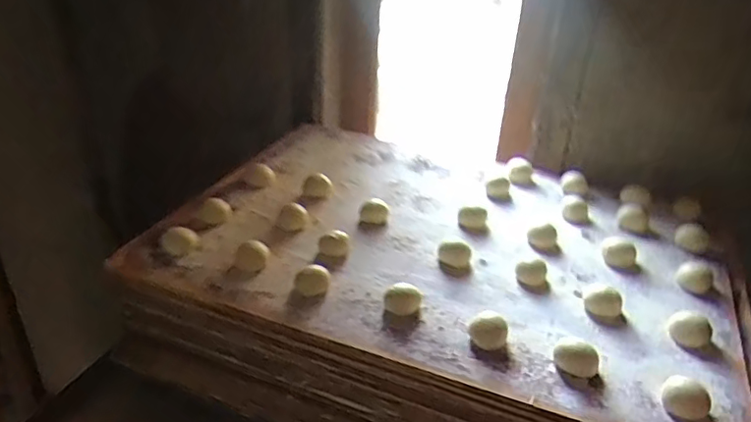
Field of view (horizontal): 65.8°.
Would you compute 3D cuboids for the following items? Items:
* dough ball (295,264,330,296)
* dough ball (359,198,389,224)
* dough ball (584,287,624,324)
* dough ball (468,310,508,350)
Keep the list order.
[{"bbox_3d":[-0.059,0.064,0.548,0.032,0.016,0.026,-1,32,-5],"label":"dough ball"},{"bbox_3d":[-0.002,-0.001,0.675,0.033,0.022,0.027,2,32,-1],"label":"dough ball"},{"bbox_3d":[0.215,0.087,0.544,0.035,0.017,0.036,2,32,-1],"label":"dough ball"},{"bbox_3d":[0.097,0.103,0.498,0.032,0.018,0.028,10,32,12],"label":"dough ball"}]

